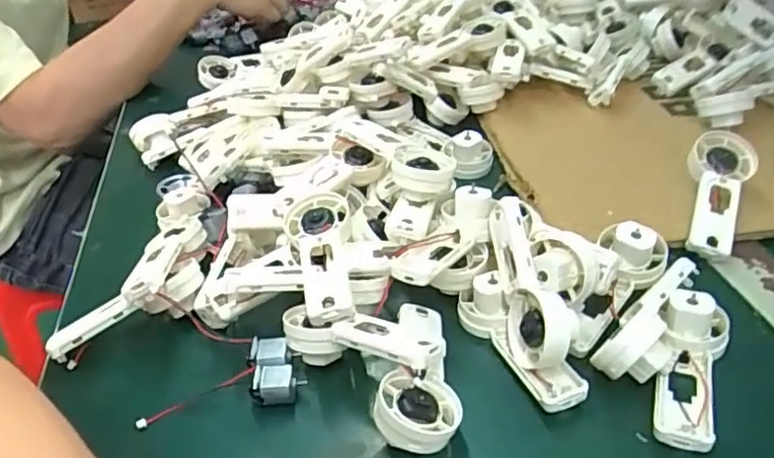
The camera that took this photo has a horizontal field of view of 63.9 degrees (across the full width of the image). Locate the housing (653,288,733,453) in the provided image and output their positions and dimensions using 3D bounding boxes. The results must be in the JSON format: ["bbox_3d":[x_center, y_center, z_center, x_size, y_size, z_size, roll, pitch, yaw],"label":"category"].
[{"bbox_3d":[0.144,0.067,0.298,0.030,0.029,0.082,15,42,25],"label":"housing"}]

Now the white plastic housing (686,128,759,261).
[{"bbox_3d":[0.205,-0.025,0.385,0.038,0.017,0.094,13,61,23],"label":"white plastic housing"}]

